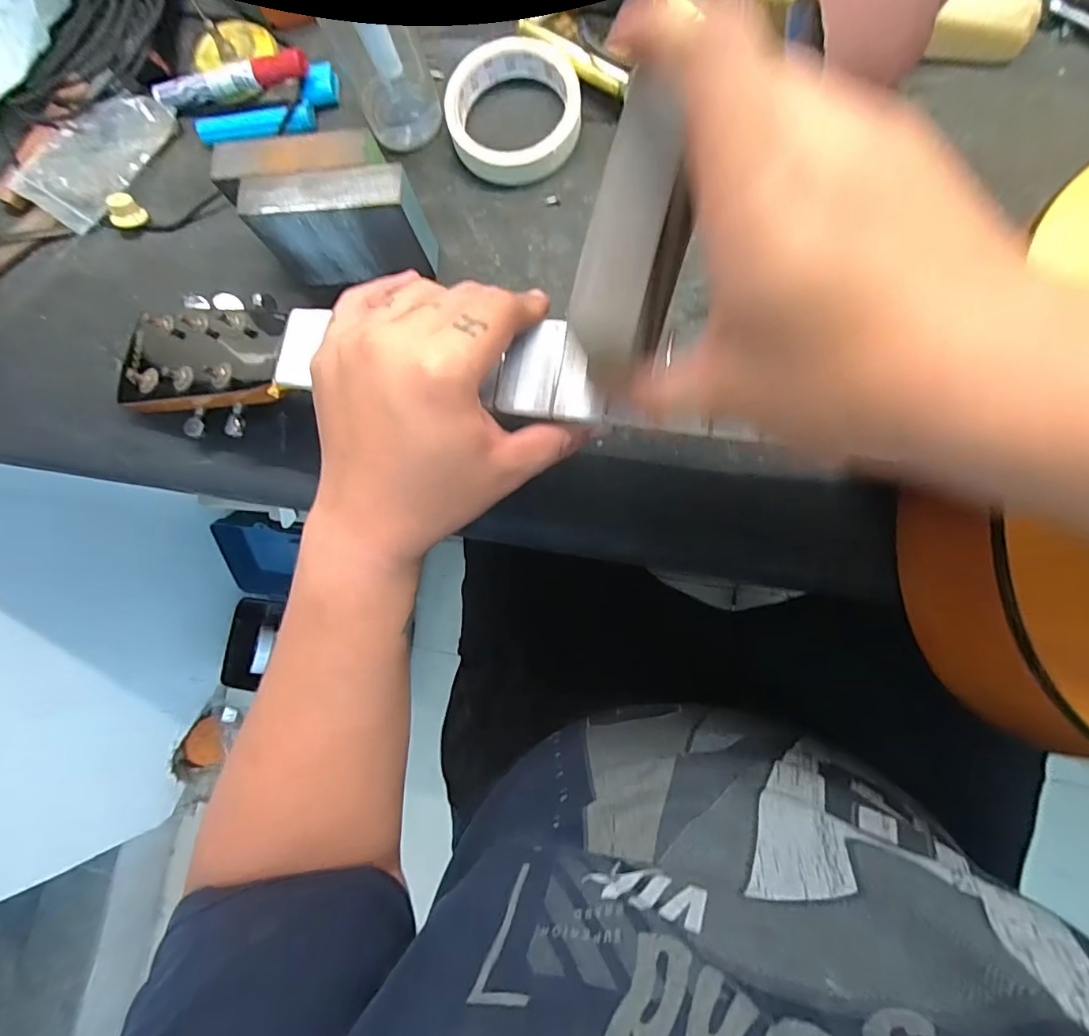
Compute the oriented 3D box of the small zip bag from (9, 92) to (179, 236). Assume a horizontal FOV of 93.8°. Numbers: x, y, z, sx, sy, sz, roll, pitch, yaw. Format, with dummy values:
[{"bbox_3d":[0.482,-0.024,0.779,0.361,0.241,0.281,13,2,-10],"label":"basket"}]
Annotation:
[{"bbox_3d":[-0.343,-0.279,0.387,0.083,0.015,0.115,35,86,11],"label":"small zip bag"}]

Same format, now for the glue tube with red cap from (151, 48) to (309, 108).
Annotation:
[{"bbox_3d":[-0.234,-0.325,0.376,0.125,0.014,0.016,-1,80,7],"label":"glue tube with red cap"}]

